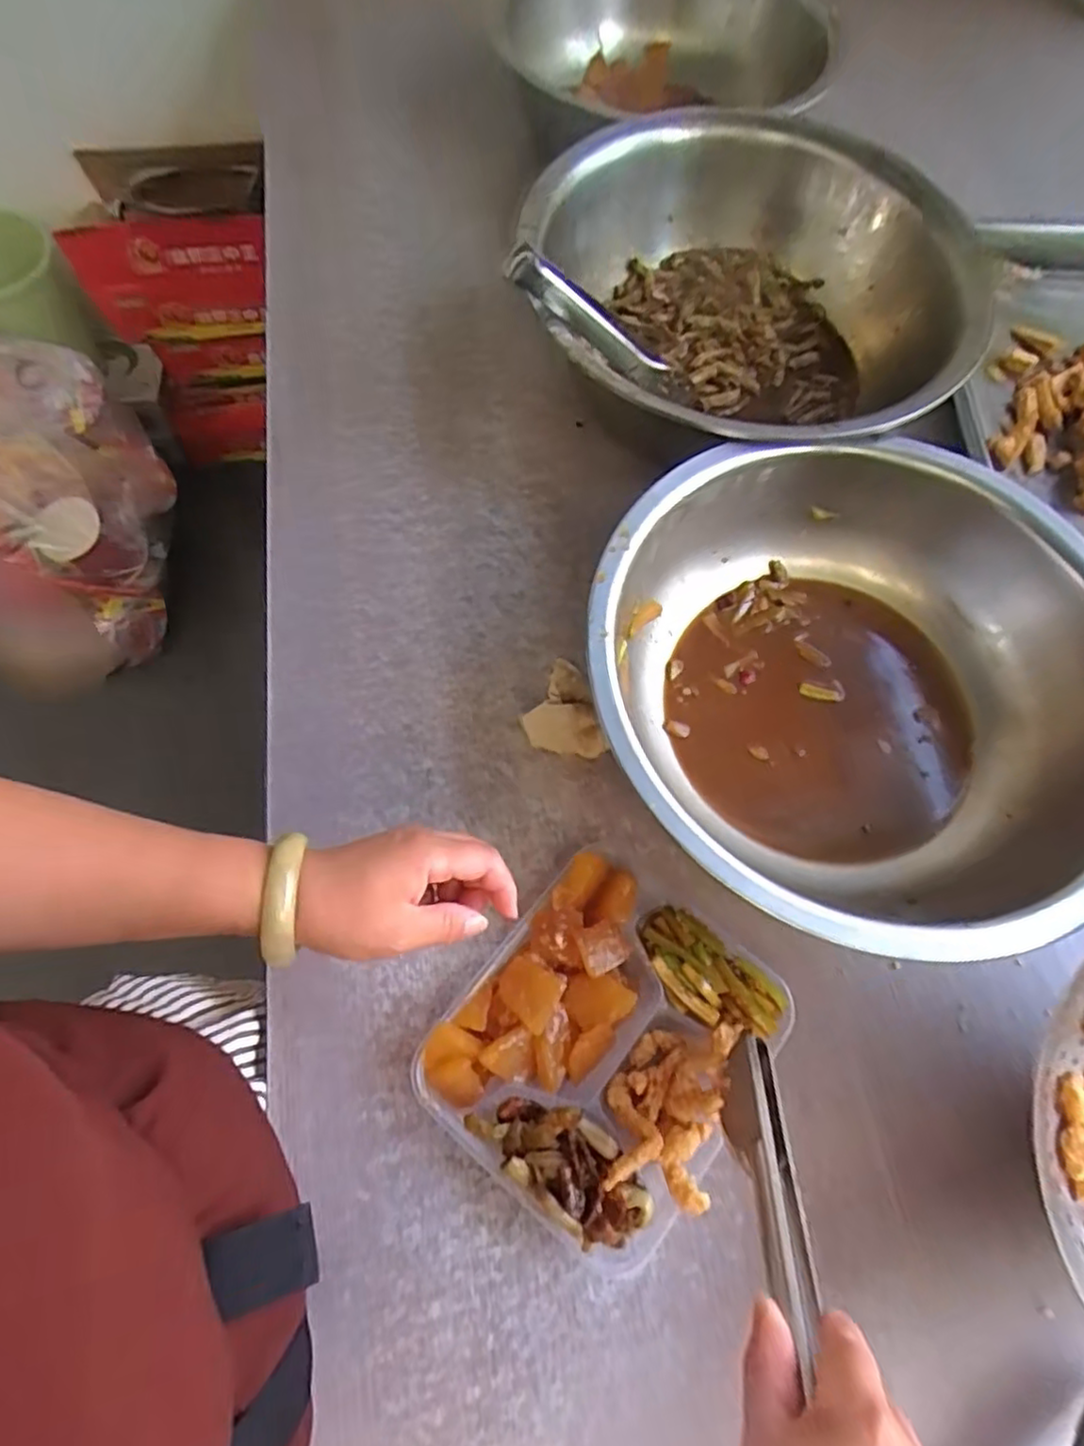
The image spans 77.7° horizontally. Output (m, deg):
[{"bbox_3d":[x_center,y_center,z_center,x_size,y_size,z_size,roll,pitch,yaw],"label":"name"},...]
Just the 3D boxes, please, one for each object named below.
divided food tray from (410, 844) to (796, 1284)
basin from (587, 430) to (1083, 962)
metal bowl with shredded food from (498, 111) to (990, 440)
[{"bbox_3d":[0.040,0.211,0.446,0.182,0.039,0.208,37,72,13],"label":"divided food tray"},{"bbox_3d":[0.224,-0.027,0.506,0.362,0.115,0.376,0,68,-1],"label":"basin"},{"bbox_3d":[0.171,-0.402,0.637,0.370,0.145,0.416,-7,68,-4],"label":"metal bowl with shredded food"}]

